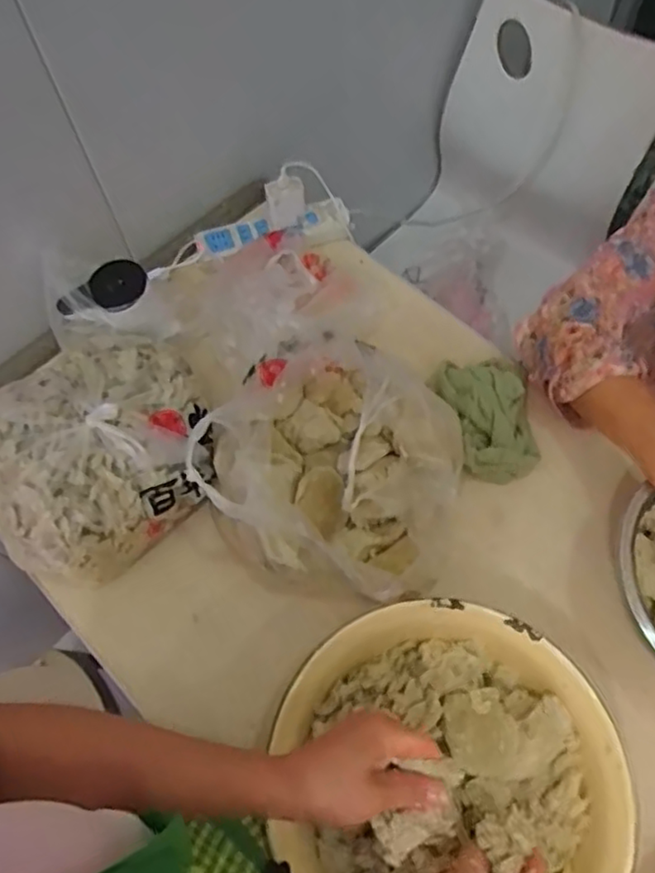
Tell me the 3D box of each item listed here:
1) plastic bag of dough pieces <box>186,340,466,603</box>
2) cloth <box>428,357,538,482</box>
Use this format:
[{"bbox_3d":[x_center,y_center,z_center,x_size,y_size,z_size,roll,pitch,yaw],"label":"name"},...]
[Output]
[{"bbox_3d":[0.010,0.033,0.603,0.238,0.149,0.209,39,72,18],"label":"plastic bag of dough pieces"},{"bbox_3d":[0.173,-0.019,0.702,0.096,0.071,0.131,-9,65,-2],"label":"cloth"}]

